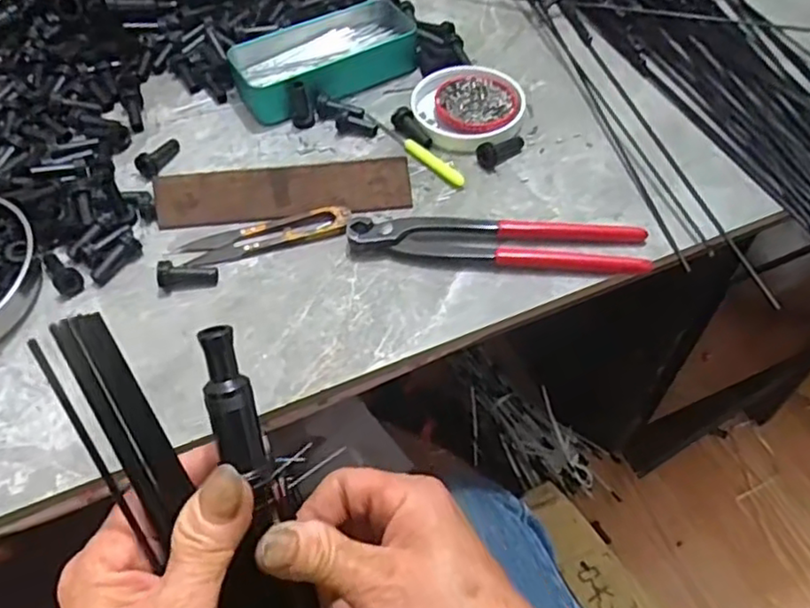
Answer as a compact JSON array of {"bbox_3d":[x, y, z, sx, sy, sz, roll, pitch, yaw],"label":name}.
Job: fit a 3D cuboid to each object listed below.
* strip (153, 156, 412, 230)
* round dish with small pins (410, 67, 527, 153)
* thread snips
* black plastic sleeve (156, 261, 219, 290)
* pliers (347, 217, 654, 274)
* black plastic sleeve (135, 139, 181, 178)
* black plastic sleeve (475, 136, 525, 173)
[{"bbox_3d":[-0.086,-0.077,0.470,0.177,0.037,0.009,-5,12,-1],"label":"strip"},{"bbox_3d":[0.050,-0.158,0.529,0.089,0.016,0.090,-1,53,1],"label":"round dish with small pins"},{"bbox_3d":[-0.096,-0.048,0.455,0.117,0.010,0.028,-13,54,-8],"label":"thread snips"},{"bbox_3d":[-0.143,-0.018,0.437,0.038,0.013,0.016,4,52,-13],"label":"black plastic sleeve"},{"bbox_3d":[0.061,-0.042,0.445,0.193,0.014,0.038,5,54,5],"label":"pliers"},{"bbox_3d":[-0.191,-0.115,0.510,0.019,0.020,0.043,12,55,10],"label":"black plastic sleeve"},{"bbox_3d":[0.073,-0.118,0.499,0.044,0.020,0.018,-33,59,-21],"label":"black plastic sleeve"}]

